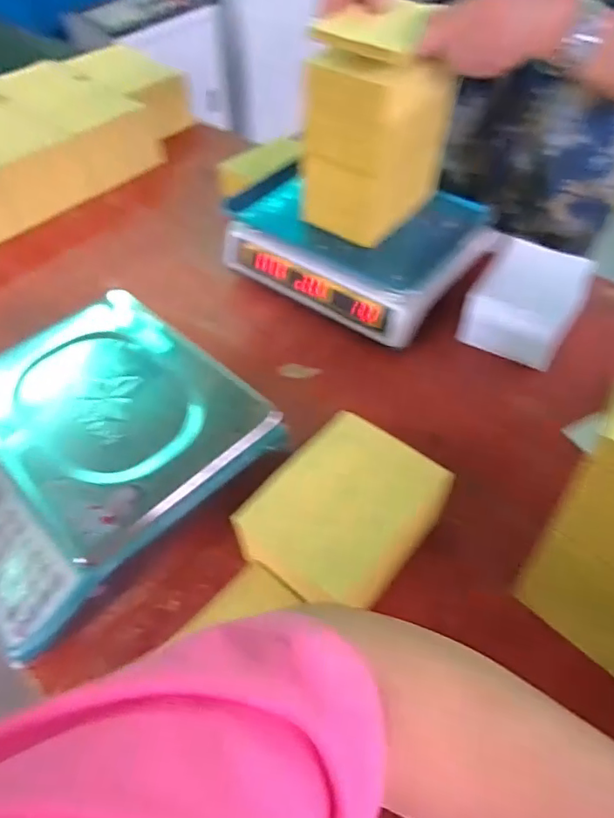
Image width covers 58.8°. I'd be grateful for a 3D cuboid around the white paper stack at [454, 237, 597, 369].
[{"bbox_3d":[0.309,-0.150,0.758,0.140,0.074,0.172,24,56,21],"label":"white paper stack"}]

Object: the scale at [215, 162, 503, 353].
[{"bbox_3d":[0.082,-0.255,0.842,0.342,0.106,0.306,30,58,24],"label":"scale"}]

